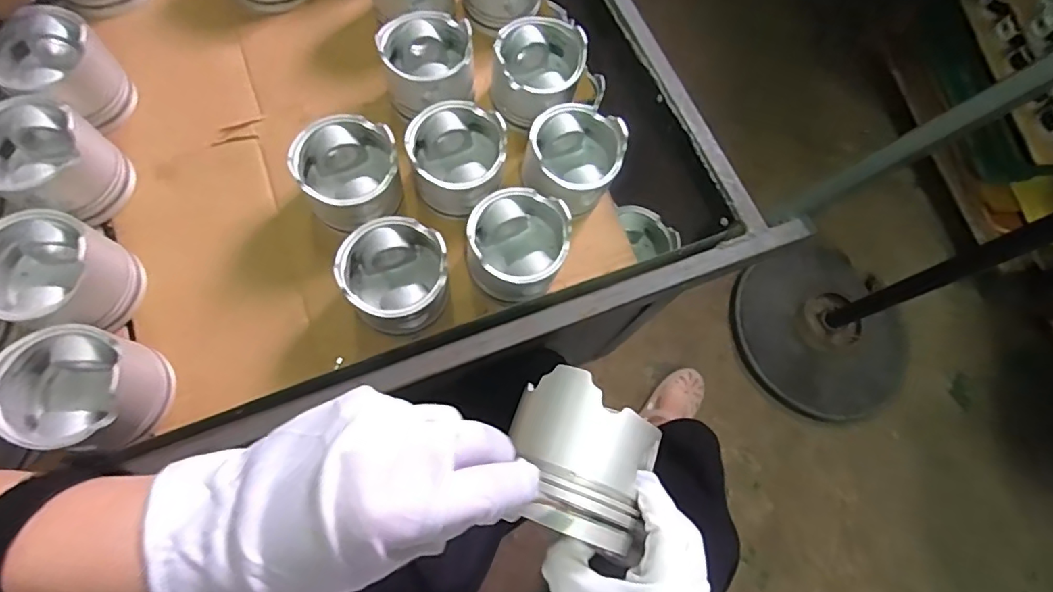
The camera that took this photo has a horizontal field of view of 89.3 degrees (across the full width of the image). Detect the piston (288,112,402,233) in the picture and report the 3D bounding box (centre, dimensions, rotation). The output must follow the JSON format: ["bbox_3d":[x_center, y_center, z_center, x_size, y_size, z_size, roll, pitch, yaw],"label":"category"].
[{"bbox_3d":[-0.165,-0.113,0.512,0.090,0.081,0.089,2,71,-7],"label":"piston"}]

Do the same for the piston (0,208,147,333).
[{"bbox_3d":[-0.393,-0.018,0.448,0.089,0.082,0.089,2,71,-7],"label":"piston"}]

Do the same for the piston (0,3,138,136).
[{"bbox_3d":[-0.444,-0.210,0.513,0.105,0.081,0.091,36,70,6],"label":"piston"}]

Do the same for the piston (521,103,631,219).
[{"bbox_3d":[0.043,-0.133,0.545,0.094,0.089,0.098,31,70,4],"label":"piston"}]

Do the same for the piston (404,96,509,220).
[{"bbox_3d":[-0.069,-0.133,0.521,0.094,0.066,0.100,2,71,-7],"label":"piston"}]

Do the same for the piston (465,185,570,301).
[{"bbox_3d":[-0.008,-0.043,0.514,0.094,0.092,0.092,2,71,-7],"label":"piston"}]

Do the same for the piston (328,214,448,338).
[{"bbox_3d":[-0.116,-0.015,0.486,0.089,0.078,0.089,2,71,-7],"label":"piston"}]

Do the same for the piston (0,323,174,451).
[{"bbox_3d":[-0.349,0.077,0.427,0.099,0.086,0.091,2,71,-7],"label":"piston"}]

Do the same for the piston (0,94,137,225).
[{"bbox_3d":[-0.429,-0.119,0.482,0.094,0.081,0.091,29,70,3],"label":"piston"}]

